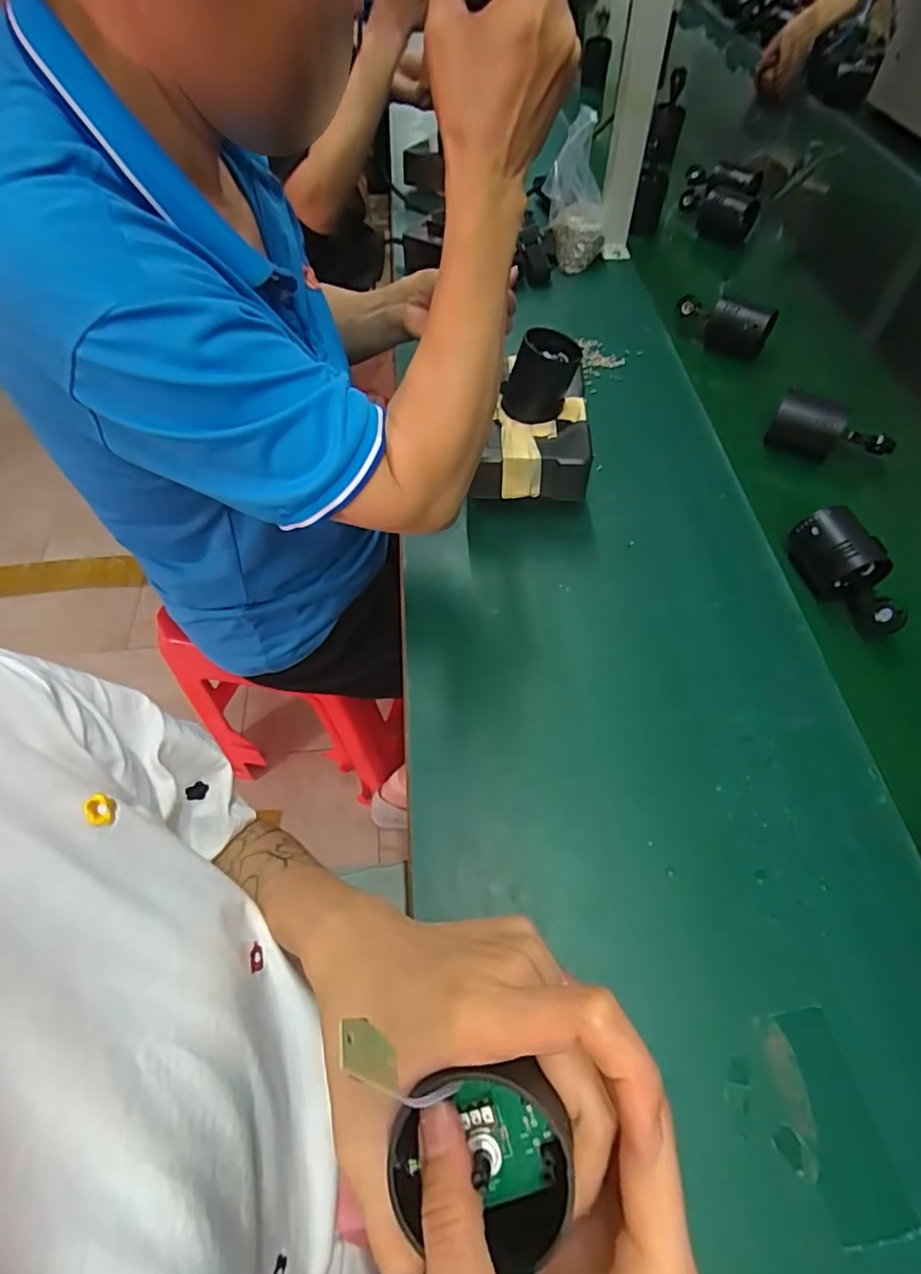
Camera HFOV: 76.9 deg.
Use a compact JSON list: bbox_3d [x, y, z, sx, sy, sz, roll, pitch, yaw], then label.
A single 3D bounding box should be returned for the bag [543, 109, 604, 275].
[{"bbox_3d":[0.155,-0.593,0.780,0.080,0.143,0.094,3,54,9],"label":"bag"}]

